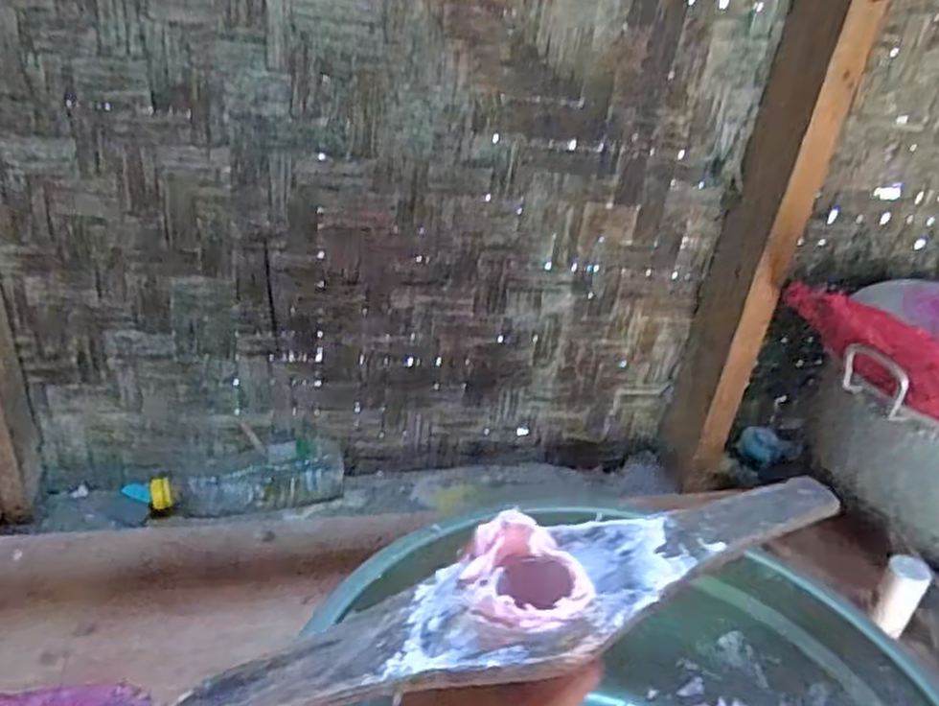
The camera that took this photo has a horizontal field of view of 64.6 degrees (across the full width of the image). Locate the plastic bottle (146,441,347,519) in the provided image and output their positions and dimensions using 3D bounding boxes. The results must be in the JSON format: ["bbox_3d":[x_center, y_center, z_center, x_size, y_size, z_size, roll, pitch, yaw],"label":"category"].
[{"bbox_3d":[-0.276,0.153,0.932,0.227,0.063,0.072,-6,31,-20],"label":"plastic bottle"}]

